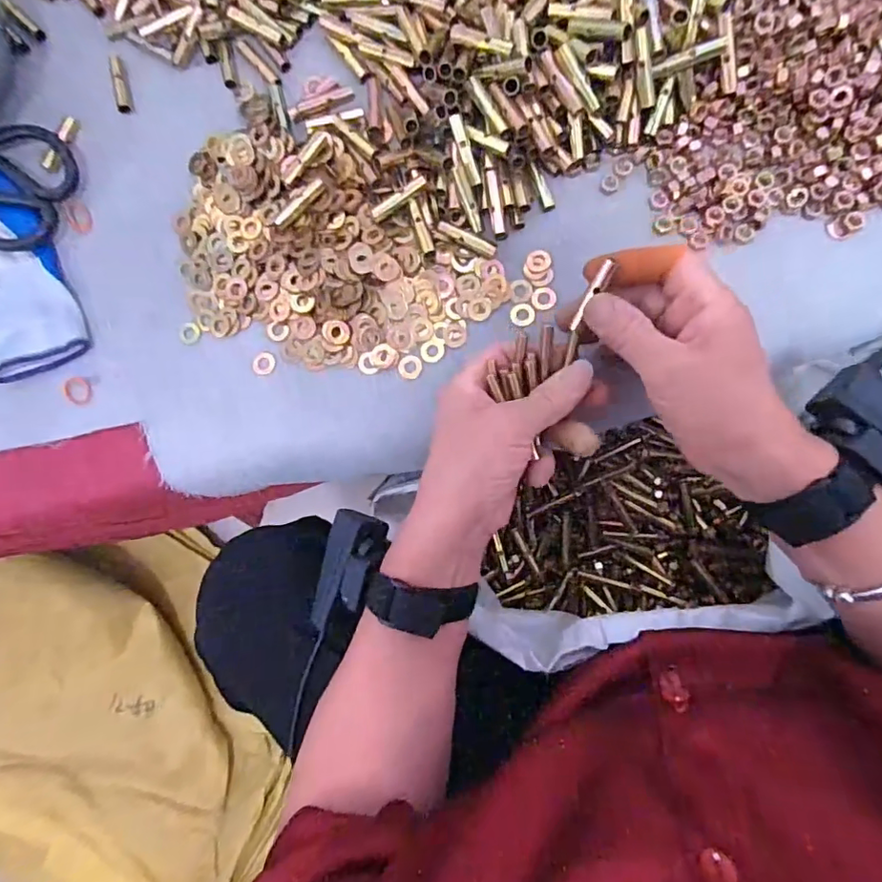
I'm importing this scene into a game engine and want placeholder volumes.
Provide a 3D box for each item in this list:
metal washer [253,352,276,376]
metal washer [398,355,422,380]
[{"bbox_3d":[-0.127,-0.056,0.387,0.015,0.004,0.017,19,88,8],"label":"metal washer"},{"bbox_3d":[-0.022,-0.051,0.375,0.016,0.004,0.016,0,86,7],"label":"metal washer"}]

